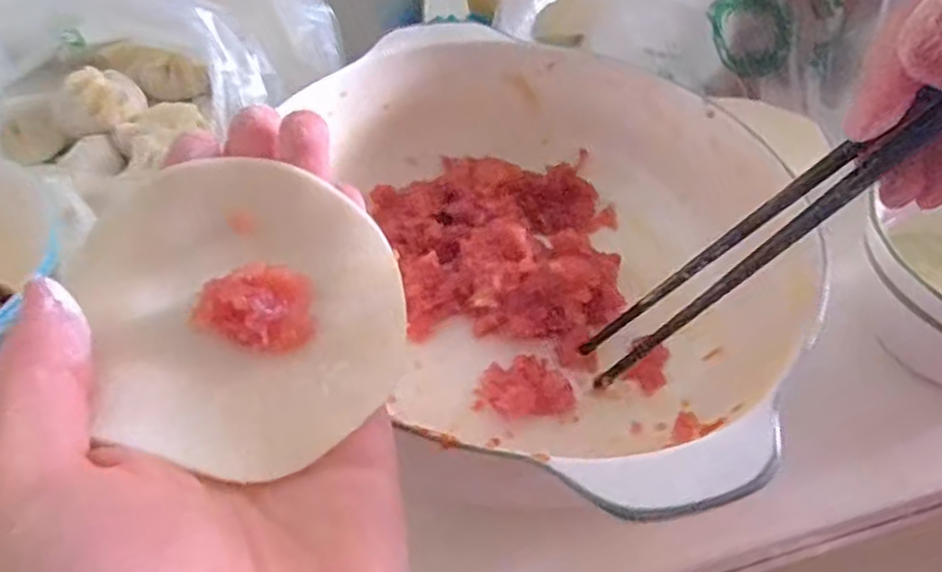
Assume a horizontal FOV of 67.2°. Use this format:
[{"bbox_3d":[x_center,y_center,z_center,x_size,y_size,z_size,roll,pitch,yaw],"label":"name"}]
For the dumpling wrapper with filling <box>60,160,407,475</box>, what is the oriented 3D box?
[{"bbox_3d":[-0.051,0.004,0.165,0.068,0.010,0.075,-21,70,-17],"label":"dumpling wrapper with filling"}]

